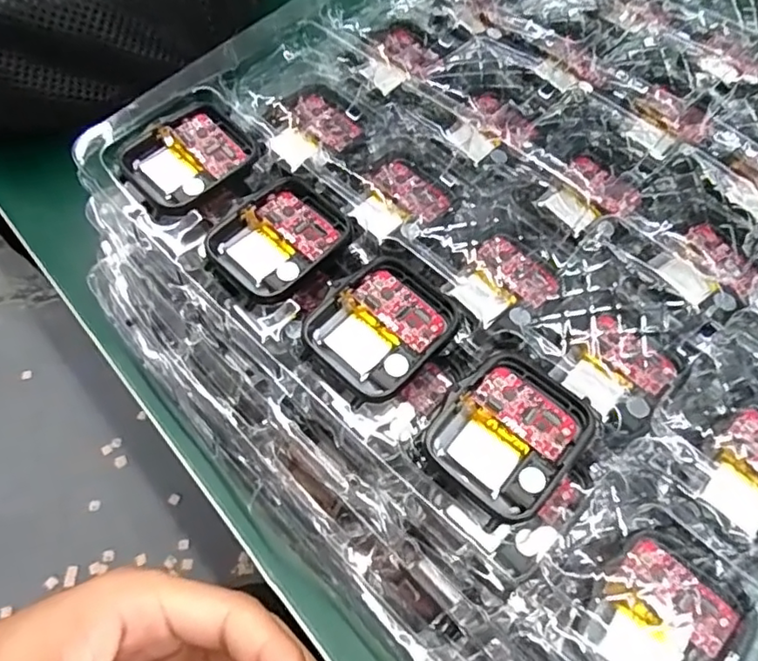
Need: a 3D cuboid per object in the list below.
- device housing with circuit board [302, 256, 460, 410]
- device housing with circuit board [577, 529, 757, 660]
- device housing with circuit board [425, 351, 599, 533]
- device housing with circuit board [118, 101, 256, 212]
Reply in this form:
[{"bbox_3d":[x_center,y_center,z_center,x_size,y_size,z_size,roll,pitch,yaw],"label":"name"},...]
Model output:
[{"bbox_3d":[0.002,-0.002,0.186,0.044,0.005,0.037,-40,71,-17],"label":"device housing with circuit board"},{"bbox_3d":[0.078,0.076,0.155,0.036,0.006,0.039,40,71,17],"label":"device housing with circuit board"},{"bbox_3d":[0.039,0.031,0.173,0.044,0.010,0.038,-37,70,-16],"label":"device housing with circuit board"},{"bbox_3d":[-0.069,-0.064,0.219,0.045,0.009,0.038,-37,69,-17],"label":"device housing with circuit board"}]

